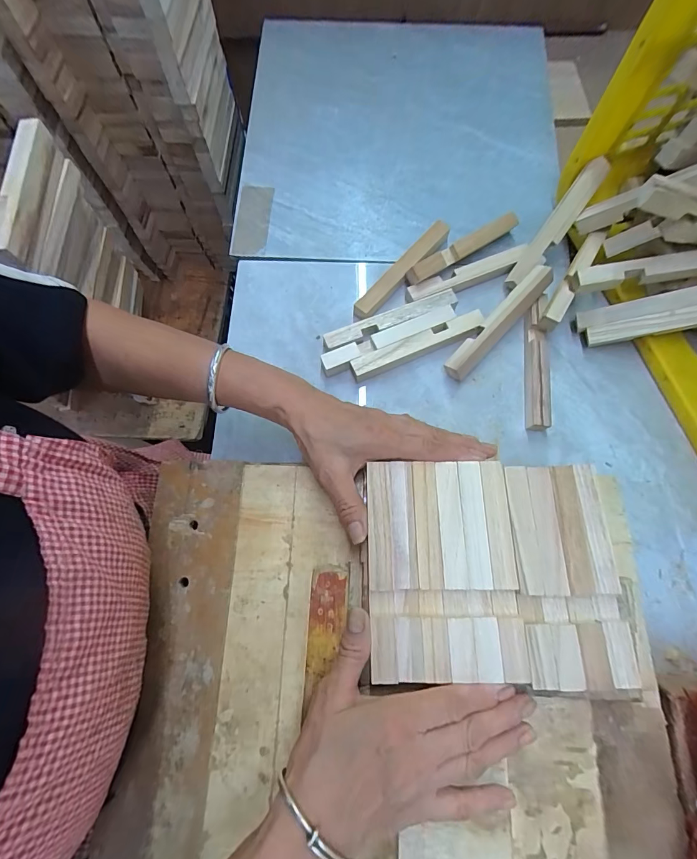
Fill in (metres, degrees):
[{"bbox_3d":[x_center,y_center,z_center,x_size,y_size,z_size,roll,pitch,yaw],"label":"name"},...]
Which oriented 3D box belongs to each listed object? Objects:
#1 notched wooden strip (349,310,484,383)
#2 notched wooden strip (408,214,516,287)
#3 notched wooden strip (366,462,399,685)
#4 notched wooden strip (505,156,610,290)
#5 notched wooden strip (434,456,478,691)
[{"bbox_3d":[0.073,-0.087,0.396,0.145,0.017,0.025,-22,73,-8],"label":"notched wooden strip"},{"bbox_3d":[0.128,-0.202,0.421,0.149,0.018,0.014,-32,75,-11],"label":"notched wooden strip"},{"bbox_3d":[0.024,0.099,0.277,0.018,0.007,0.147,0,73,-1],"label":"notched wooden strip"},{"bbox_3d":[0.224,-0.221,0.408,0.026,0.019,0.152,38,99,11],"label":"notched wooden strip"},{"bbox_3d":[0.077,0.098,0.278,0.017,0.009,0.144,0,73,-1],"label":"notched wooden strip"}]

